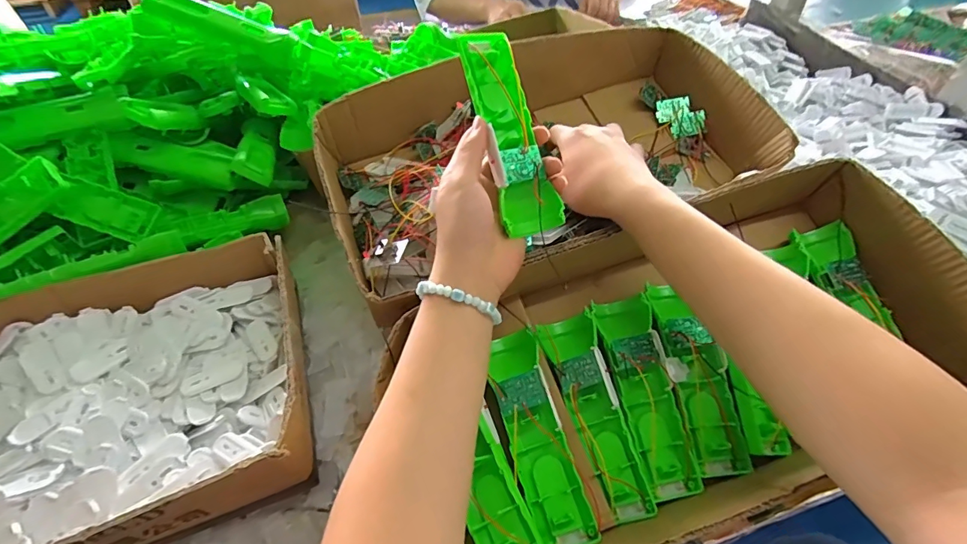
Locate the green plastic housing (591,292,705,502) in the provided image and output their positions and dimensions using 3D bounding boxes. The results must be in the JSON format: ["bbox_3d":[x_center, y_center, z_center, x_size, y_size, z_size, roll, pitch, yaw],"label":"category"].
[{"bbox_3d":[0.131,0.097,0.374,0.045,0.030,0.155,-9,69,-6],"label":"green plastic housing"}]

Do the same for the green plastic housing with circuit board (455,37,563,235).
[{"bbox_3d":[0.020,-0.111,0.360,0.044,0.025,0.164,-15,84,-12],"label":"green plastic housing with circuit board"}]

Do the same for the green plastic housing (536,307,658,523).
[{"bbox_3d":[0.090,0.111,0.368,0.043,0.031,0.157,-14,68,-11],"label":"green plastic housing"}]

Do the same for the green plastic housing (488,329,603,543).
[{"bbox_3d":[0.040,0.124,0.352,0.042,0.029,0.158,-14,70,-10],"label":"green plastic housing"}]

